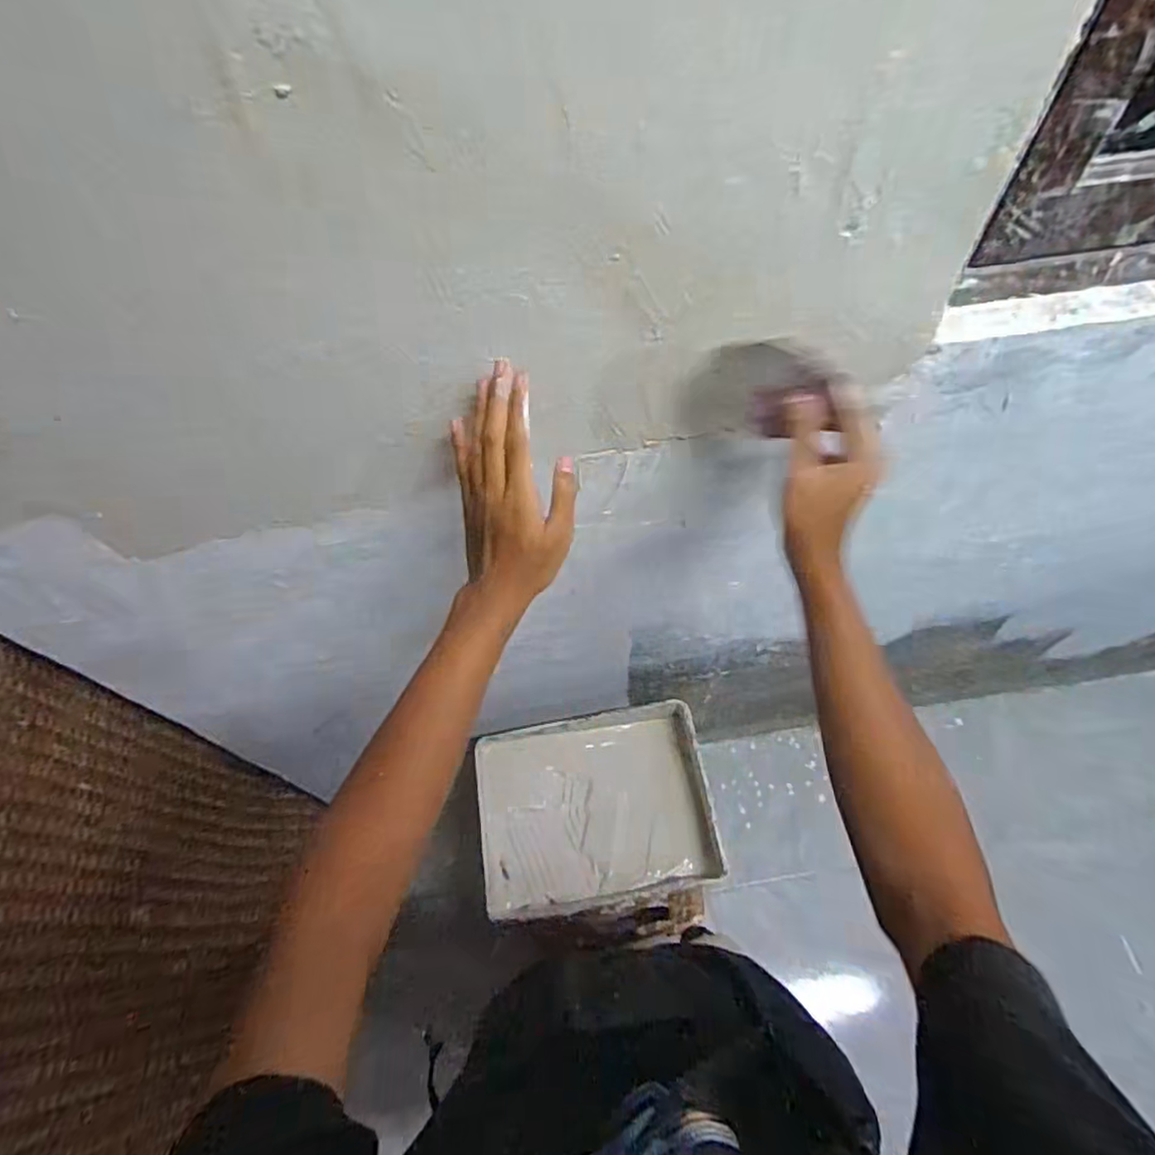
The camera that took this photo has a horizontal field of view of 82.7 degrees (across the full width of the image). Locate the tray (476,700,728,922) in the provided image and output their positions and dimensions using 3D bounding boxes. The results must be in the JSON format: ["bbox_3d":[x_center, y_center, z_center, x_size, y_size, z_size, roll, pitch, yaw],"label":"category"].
[{"bbox_3d":[0.025,0.354,1.031,0.350,0.067,0.283,-8,60,-2],"label":"tray"}]

